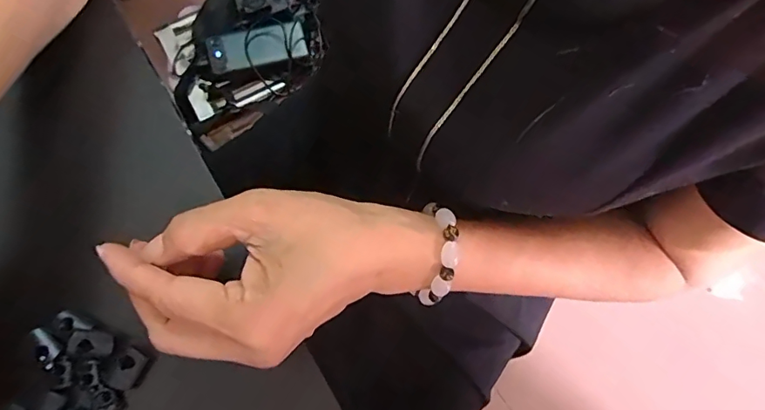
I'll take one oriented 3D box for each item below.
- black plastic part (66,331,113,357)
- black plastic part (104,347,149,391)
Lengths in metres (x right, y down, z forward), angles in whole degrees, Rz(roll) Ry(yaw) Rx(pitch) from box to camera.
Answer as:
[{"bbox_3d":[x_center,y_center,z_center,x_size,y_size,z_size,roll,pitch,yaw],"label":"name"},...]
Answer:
[{"bbox_3d":[-0.147,0.070,0.245,0.018,0.008,0.012,3,74,-1],"label":"black plastic part"},{"bbox_3d":[-0.131,0.083,0.248,0.015,0.006,0.019,30,75,7],"label":"black plastic part"}]

